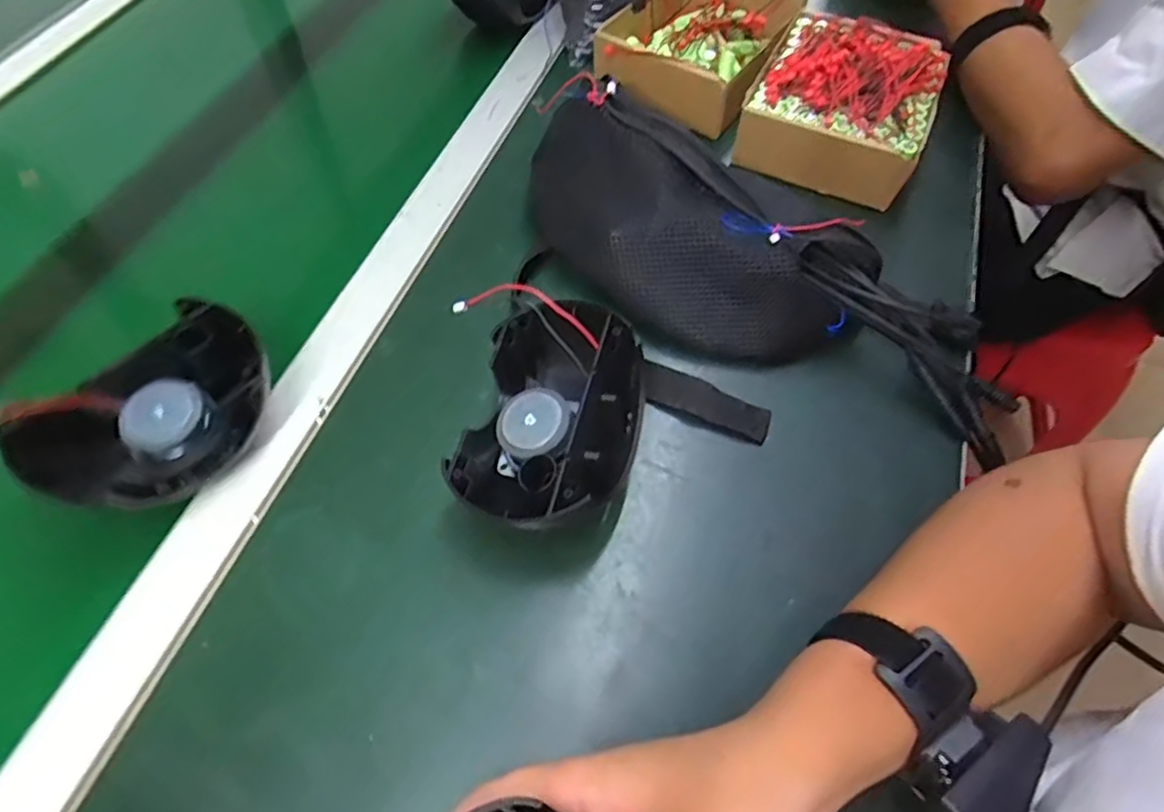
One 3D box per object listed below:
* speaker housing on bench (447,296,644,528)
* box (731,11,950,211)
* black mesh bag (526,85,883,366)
[{"bbox_3d":[-0.018,0.013,0.392,0.098,0.077,0.136,13,58,7],"label":"speaker housing on bench"},{"bbox_3d":[0.210,-0.244,0.535,0.136,0.083,0.127,26,61,14],"label":"box"},{"bbox_3d":[0.064,-0.121,0.471,0.257,0.083,0.114,33,63,19],"label":"black mesh bag"}]

